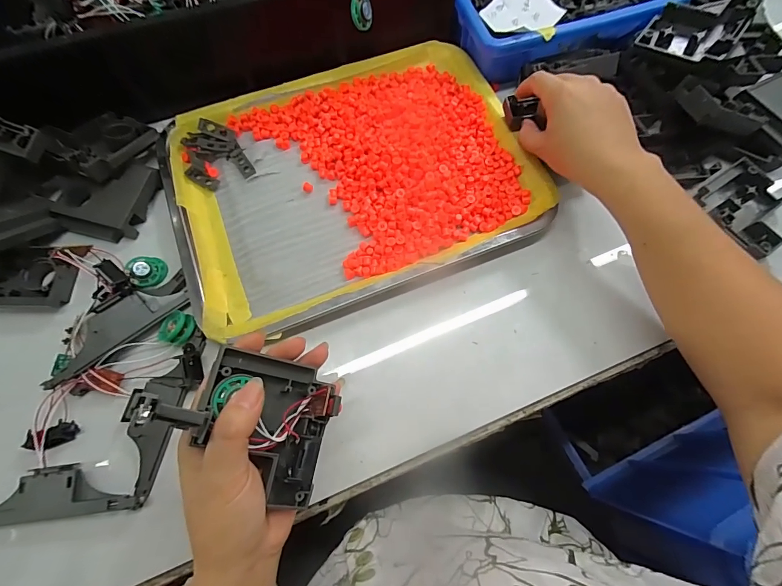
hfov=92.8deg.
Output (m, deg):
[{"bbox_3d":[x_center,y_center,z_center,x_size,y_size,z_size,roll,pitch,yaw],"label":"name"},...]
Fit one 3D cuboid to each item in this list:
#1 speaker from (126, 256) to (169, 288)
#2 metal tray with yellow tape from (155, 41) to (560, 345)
[{"bbox_3d":[-0.222,-0.021,0.342,0.032,0.009,0.032,15,68,-43],"label":"speaker"},{"bbox_3d":[-0.041,-0.125,0.371,0.342,0.025,0.261,-22,74,-8],"label":"metal tray with yellow tape"}]

